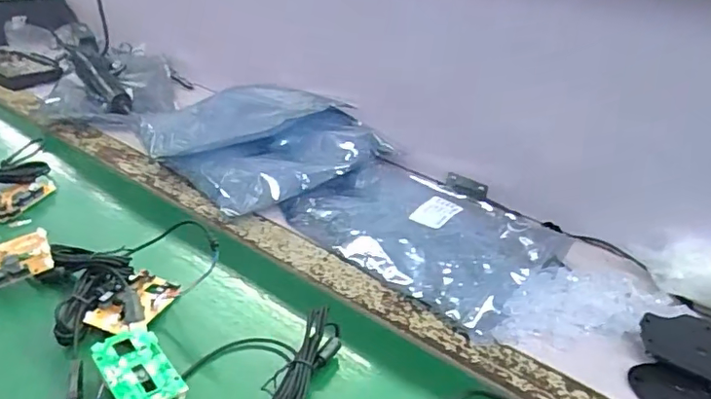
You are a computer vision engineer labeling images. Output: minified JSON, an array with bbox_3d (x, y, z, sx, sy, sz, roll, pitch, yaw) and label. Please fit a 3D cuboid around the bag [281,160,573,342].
[{"bbox_3d":[0.072,0.024,0.603,0.275,0.042,0.185,28,36,32],"label":"bag"}]

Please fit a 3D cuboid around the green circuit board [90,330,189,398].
[{"bbox_3d":[-0.161,0.129,0.401,0.045,0.019,0.080,-17,37,-36],"label":"green circuit board"}]

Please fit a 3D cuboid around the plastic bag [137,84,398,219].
[{"bbox_3d":[-0.125,-0.083,0.726,0.240,0.061,0.234,-20,39,-39],"label":"plastic bag"}]

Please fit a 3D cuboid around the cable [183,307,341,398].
[{"bbox_3d":[-0.080,0.133,0.406,0.096,0.026,0.157,20,32,22],"label":"cable"}]

